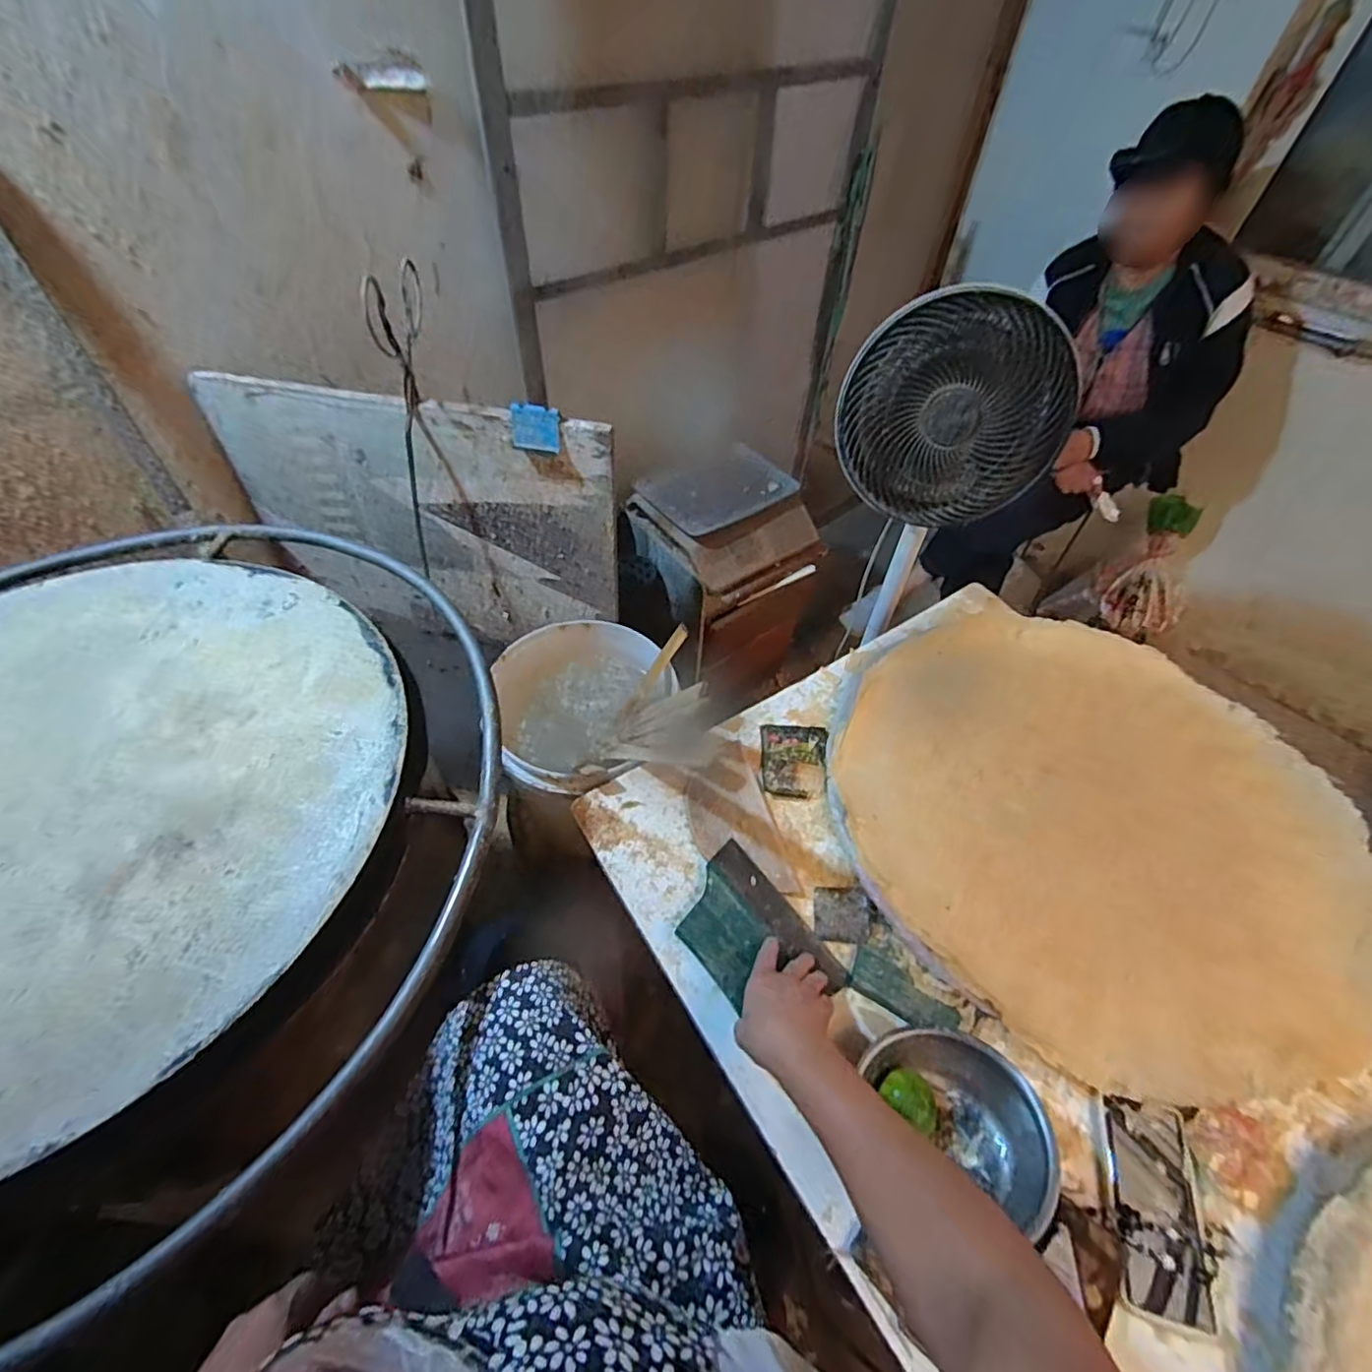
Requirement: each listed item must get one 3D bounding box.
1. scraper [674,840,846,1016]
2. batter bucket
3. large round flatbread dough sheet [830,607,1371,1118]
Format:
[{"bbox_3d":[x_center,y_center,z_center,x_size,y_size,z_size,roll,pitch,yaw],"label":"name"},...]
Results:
[{"bbox_3d":[0.073,0.280,0.683,0.123,0.020,0.188,-33,60,-24],"label":"scraper"},{"bbox_3d":[-0.152,0.116,1.045,0.282,0.390,0.327,37,59,23],"label":"batter bucket"},{"bbox_3d":[0.502,0.152,0.777,0.592,0.036,0.598,1,52,-2],"label":"large round flatbread dough sheet"}]

